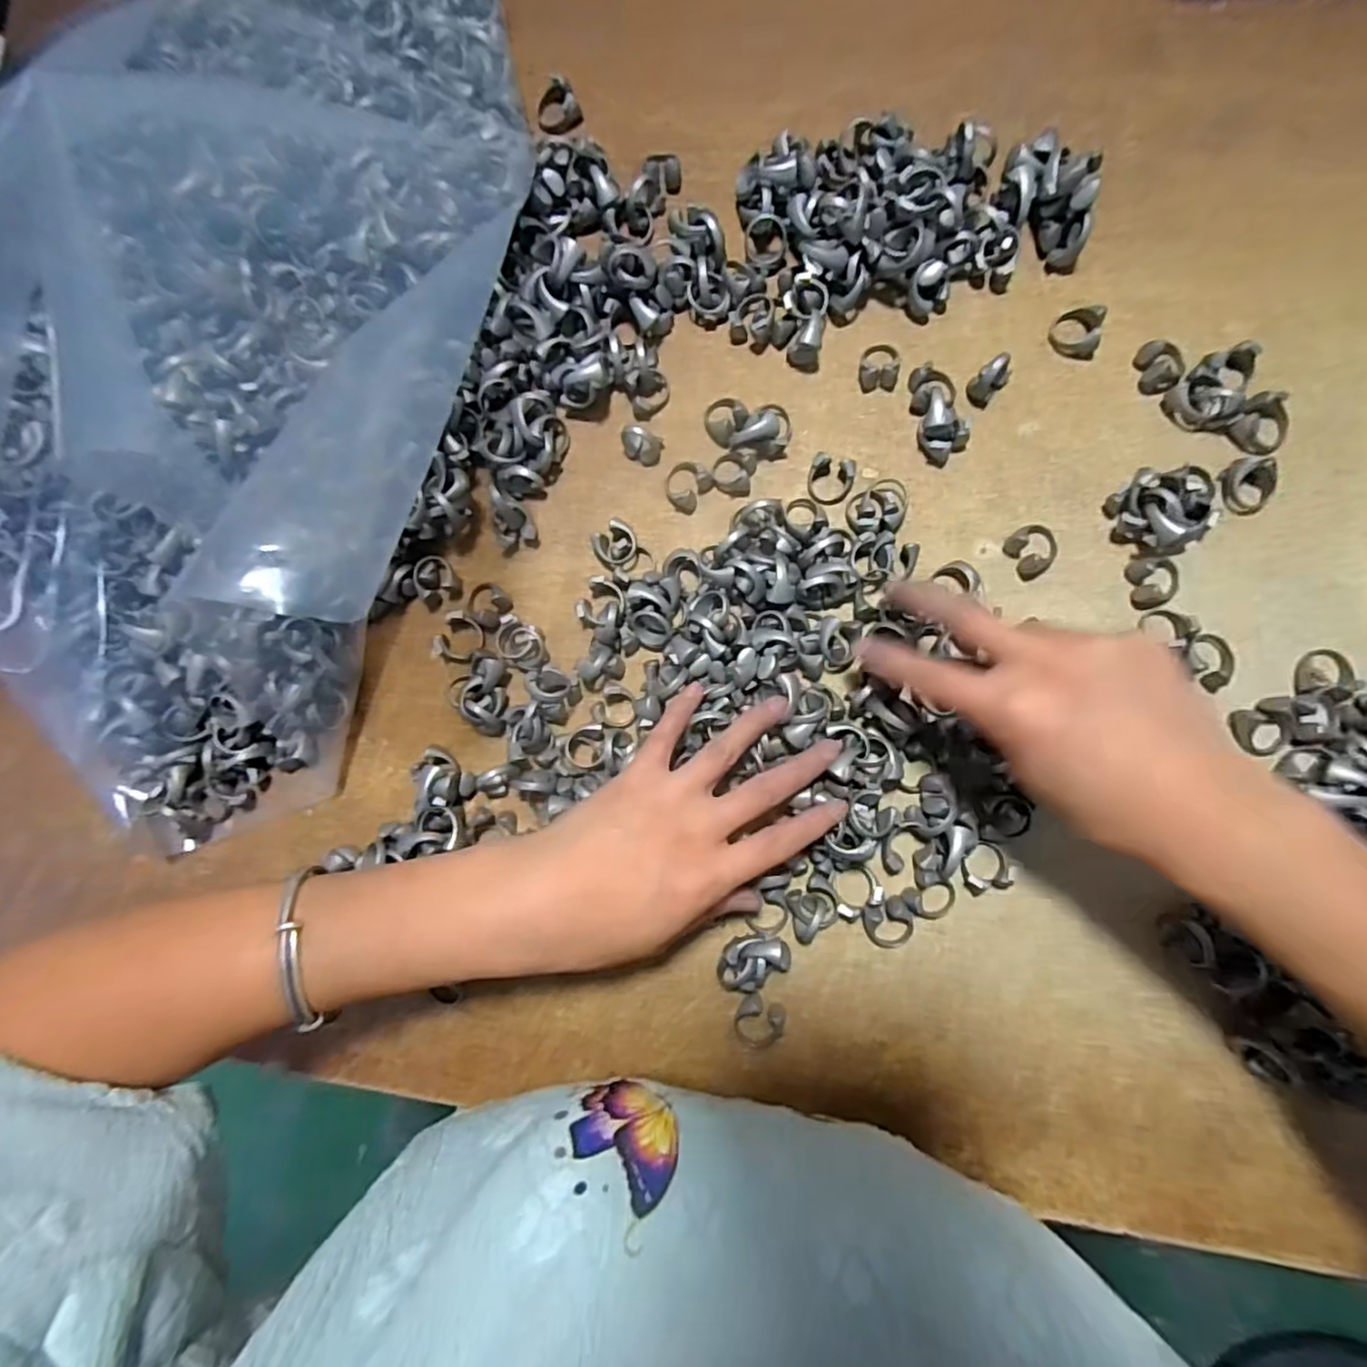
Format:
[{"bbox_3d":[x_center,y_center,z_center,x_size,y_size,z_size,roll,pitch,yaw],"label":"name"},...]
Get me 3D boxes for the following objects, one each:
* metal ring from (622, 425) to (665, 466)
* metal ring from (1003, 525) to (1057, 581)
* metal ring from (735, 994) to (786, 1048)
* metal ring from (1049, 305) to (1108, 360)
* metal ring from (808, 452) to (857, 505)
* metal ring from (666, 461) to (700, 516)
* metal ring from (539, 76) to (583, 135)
[{"bbox_3d":[-0.023,-0.126,0.343,0.020,0.020,0.013,12,87,6],"label":"metal ring"},{"bbox_3d":[0.176,-0.067,0.323,0.024,0.010,0.025,0,86,5],"label":"metal ring"},{"bbox_3d":[0.037,0.169,0.320,0.025,0.008,0.025,0,86,5],"label":"metal ring"},{"bbox_3d":[0.197,-0.176,0.324,0.022,0.011,0.022,0,86,5],"label":"metal ring"},{"bbox_3d":[0.077,-0.105,0.336,0.022,0.010,0.025,17,88,6],"label":"metal ring"},{"bbox_3d":[-0.001,-0.105,0.344,0.018,0.009,0.028,2,86,5],"label":"metal ring"},{"bbox_3d":[-0.071,-0.327,0.367,0.024,0.013,0.021,-16,85,4],"label":"metal ring"}]

